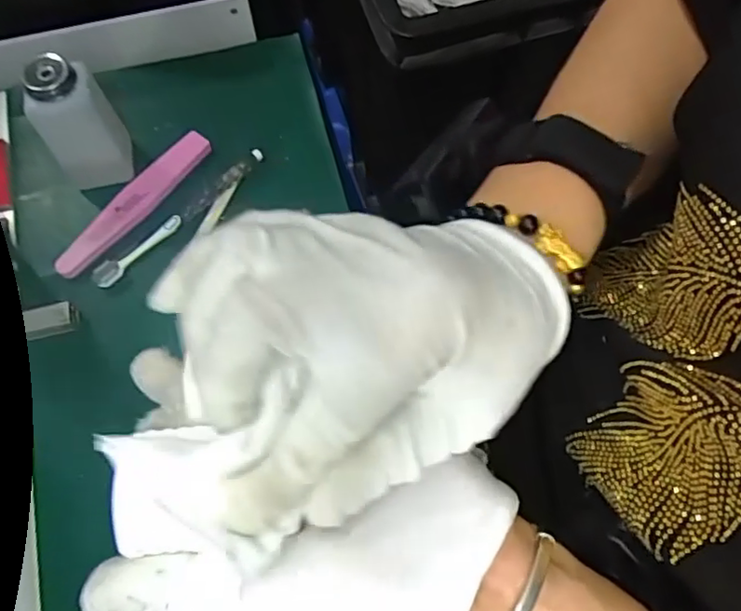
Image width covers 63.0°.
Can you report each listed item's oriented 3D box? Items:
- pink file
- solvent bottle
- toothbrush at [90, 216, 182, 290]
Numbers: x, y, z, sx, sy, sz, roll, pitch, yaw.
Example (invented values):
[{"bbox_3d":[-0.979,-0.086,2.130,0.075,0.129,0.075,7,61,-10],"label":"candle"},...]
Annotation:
[{"bbox_3d":[-0.215,-0.095,0.548,0.028,0.013,0.173,35,73,12],"label":"pink file"},{"bbox_3d":[-0.246,-0.151,0.514,0.060,0.115,0.045,-18,70,-7],"label":"solvent bottle"},{"bbox_3d":[-0.205,-0.049,0.532,0.089,0.013,0.014,-40,74,-14],"label":"toothbrush"}]

